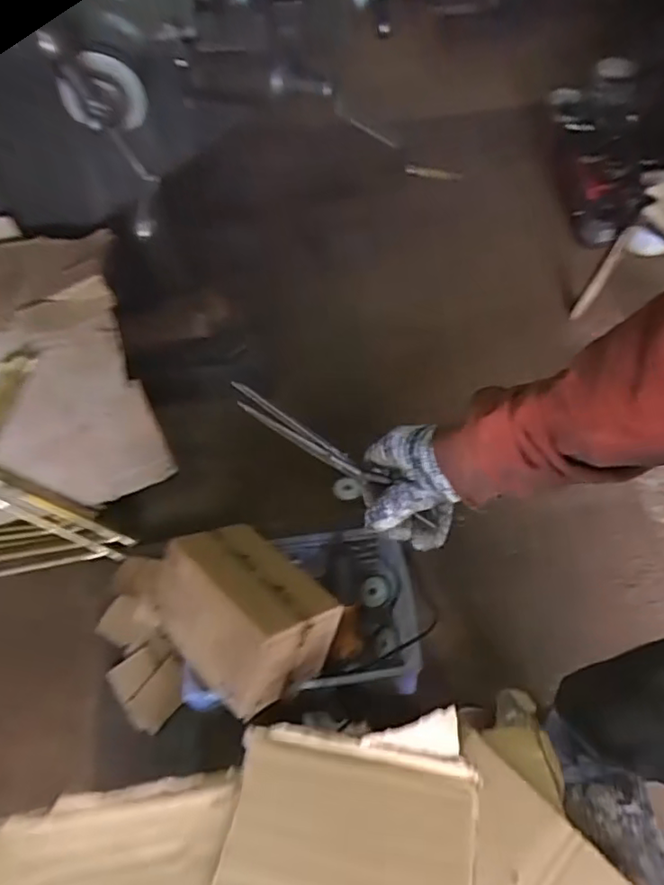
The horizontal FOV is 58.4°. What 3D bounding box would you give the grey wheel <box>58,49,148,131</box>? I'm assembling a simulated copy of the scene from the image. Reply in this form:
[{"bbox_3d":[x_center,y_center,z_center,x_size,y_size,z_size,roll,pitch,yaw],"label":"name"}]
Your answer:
[{"bbox_3d":[-0.239,-0.367,0.624,0.084,0.083,0.049,-22,58,-13],"label":"grey wheel"}]

